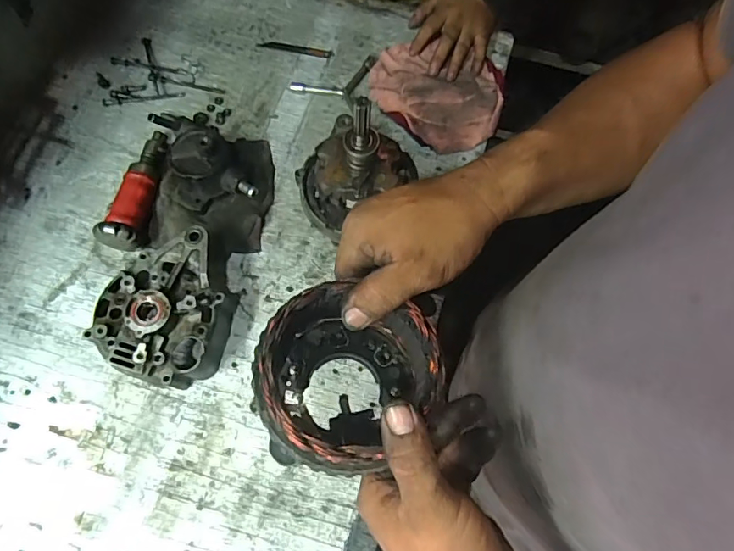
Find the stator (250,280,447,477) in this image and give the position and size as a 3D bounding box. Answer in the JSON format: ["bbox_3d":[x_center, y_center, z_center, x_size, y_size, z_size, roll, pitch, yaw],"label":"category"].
[{"bbox_3d":[-0.012,0.069,0.337,0.114,0.090,0.110,7,72,0],"label":"stator"}]

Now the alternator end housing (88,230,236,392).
[{"bbox_3d":[-0.206,0.030,0.523,0.128,0.076,0.161,17,73,4],"label":"alternator end housing"}]

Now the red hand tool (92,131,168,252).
[{"bbox_3d":[-0.262,-0.104,0.577,0.042,0.048,0.153,12,72,2],"label":"red hand tool"}]

